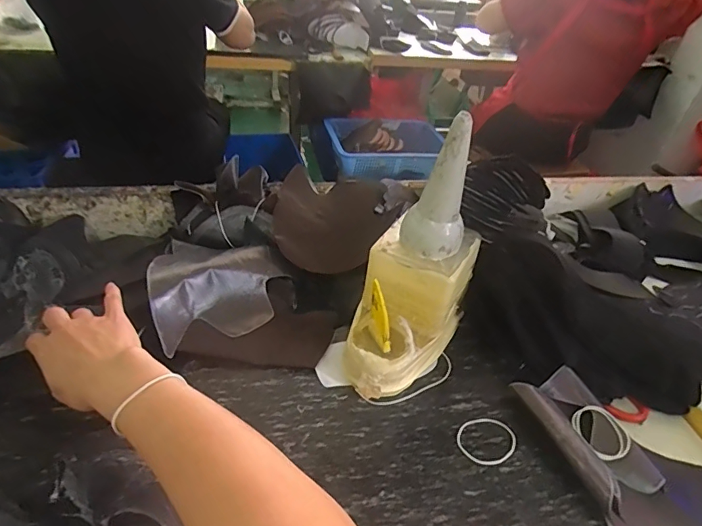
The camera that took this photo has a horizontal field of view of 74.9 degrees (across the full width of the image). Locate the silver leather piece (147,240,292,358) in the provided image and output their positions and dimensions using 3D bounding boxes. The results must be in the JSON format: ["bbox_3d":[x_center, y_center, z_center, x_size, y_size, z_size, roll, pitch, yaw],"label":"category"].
[{"bbox_3d":[-0.159,0.021,0.563,0.157,0.051,0.159,-9,41,-18],"label":"silver leather piece"}]

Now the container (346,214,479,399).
[{"bbox_3d":[0.065,0.048,0.529,0.112,0.123,0.188,19,40,16],"label":"container"}]

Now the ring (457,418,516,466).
[{"bbox_3d":[0.139,0.180,0.468,0.062,0.004,0.050,-16,44,-26],"label":"ring"}]

